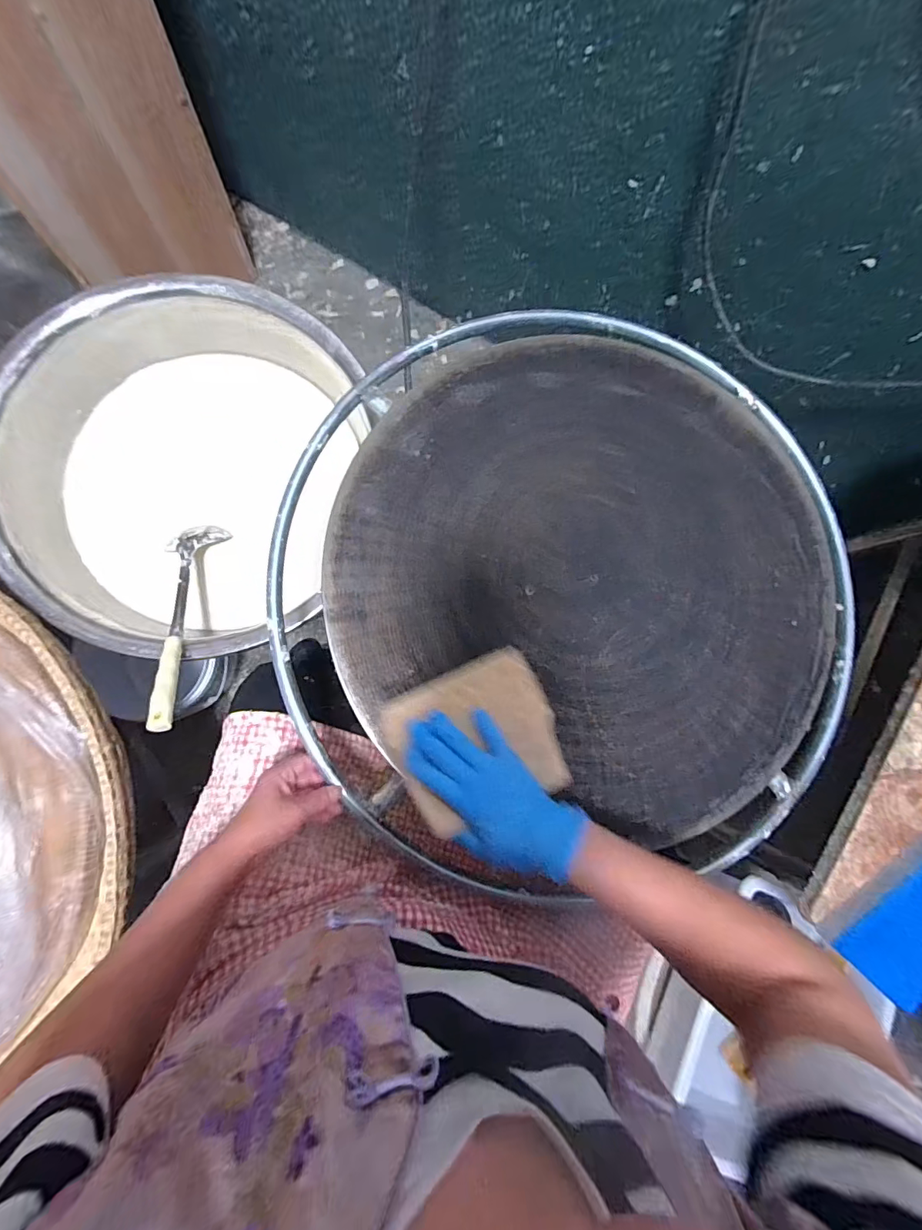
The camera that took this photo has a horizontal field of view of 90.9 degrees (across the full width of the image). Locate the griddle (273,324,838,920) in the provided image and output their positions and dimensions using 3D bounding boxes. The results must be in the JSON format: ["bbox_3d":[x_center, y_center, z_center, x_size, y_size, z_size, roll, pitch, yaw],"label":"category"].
[{"bbox_3d":[0.127,-0.067,0.531,0.662,0.051,0.632,1,83,-5],"label":"griddle"}]

